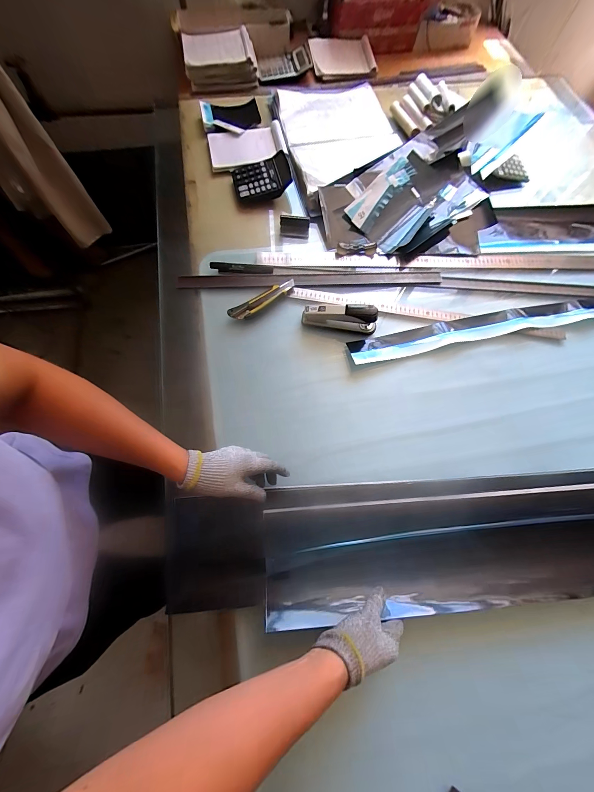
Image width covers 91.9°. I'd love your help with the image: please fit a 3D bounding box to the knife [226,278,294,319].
[{"bbox_3d":[-0.070,-0.203,0.606,0.156,0.014,0.037,-34,73,-14],"label":"knife"}]

